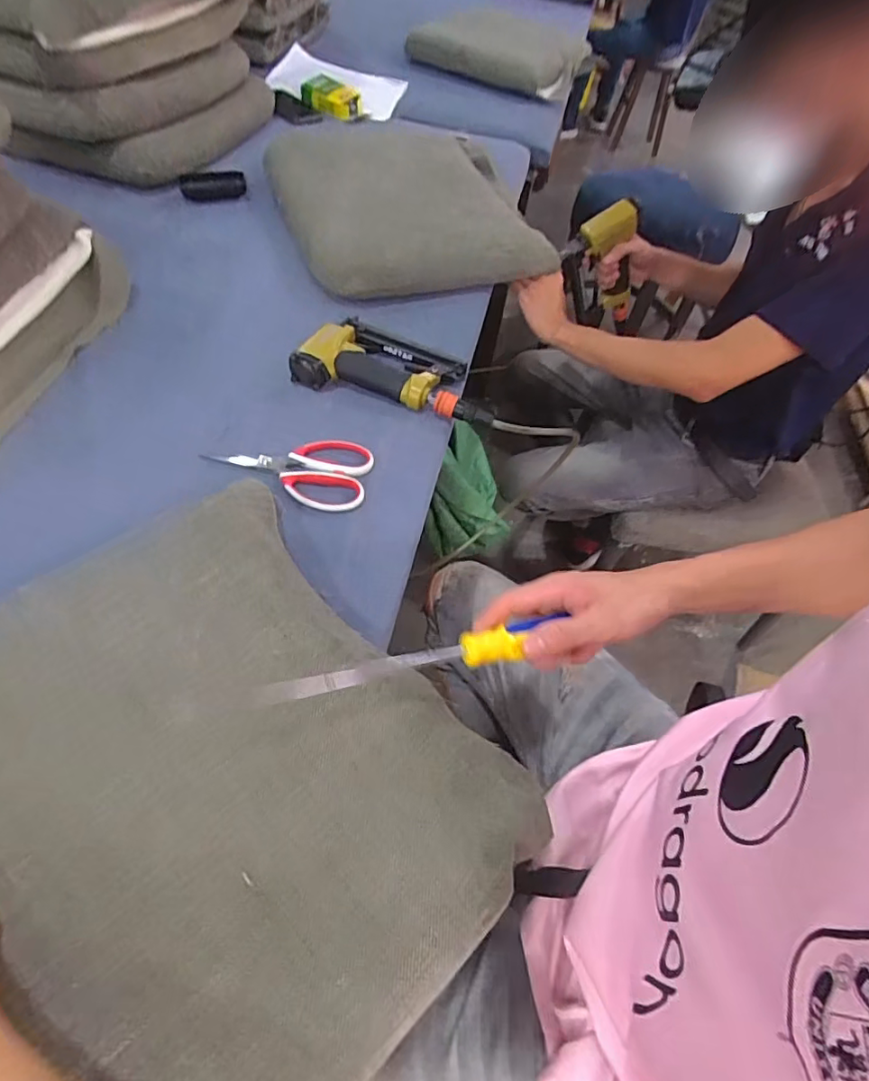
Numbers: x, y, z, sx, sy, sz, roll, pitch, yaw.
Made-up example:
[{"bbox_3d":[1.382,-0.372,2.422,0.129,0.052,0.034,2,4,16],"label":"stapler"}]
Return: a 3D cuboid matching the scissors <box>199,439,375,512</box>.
[{"bbox_3d":[-0.165,-0.086,0.636,0.181,0.011,0.099,11,55,1],"label":"scissors"}]

